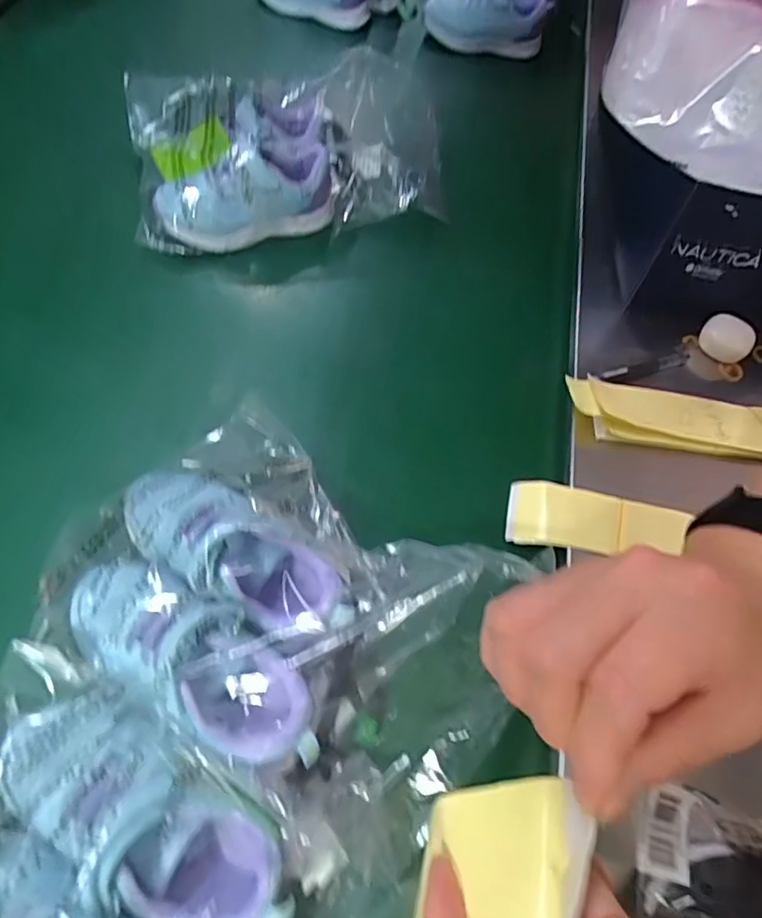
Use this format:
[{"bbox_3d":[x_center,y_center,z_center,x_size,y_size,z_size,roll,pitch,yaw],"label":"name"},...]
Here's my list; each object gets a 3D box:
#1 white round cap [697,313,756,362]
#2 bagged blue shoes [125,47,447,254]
[{"bbox_3d":[0.338,-0.118,0.550,0.046,0.044,0.016,38,19,14],"label":"white round cap"},{"bbox_3d":[-0.104,-0.333,0.617,0.316,0.103,0.215,-7,64,-13],"label":"bagged blue shoes"}]

